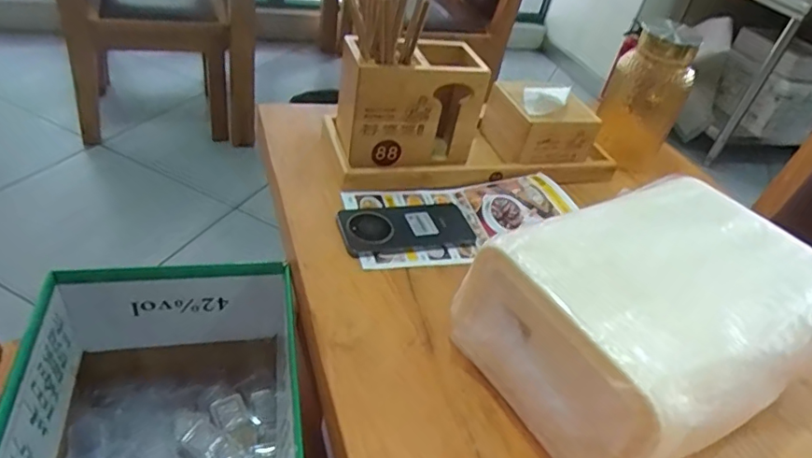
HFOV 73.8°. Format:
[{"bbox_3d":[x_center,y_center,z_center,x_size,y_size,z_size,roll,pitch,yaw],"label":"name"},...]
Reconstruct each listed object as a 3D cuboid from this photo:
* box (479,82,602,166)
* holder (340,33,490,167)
[{"bbox_3d":[0.196,-0.159,0.778,0.133,0.097,0.111,-3,42,-18],"label":"box"},{"bbox_3d":[0.004,-0.153,0.698,0.169,0.152,0.104,0,41,-16],"label":"holder"}]

